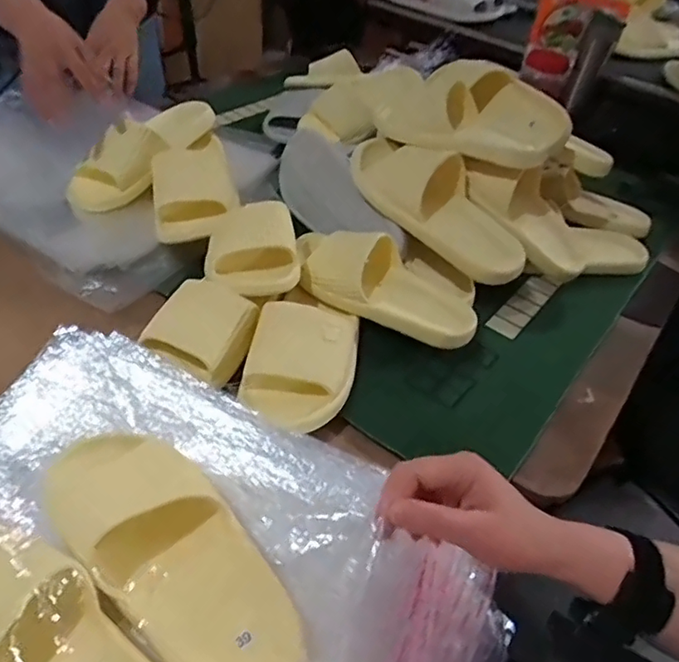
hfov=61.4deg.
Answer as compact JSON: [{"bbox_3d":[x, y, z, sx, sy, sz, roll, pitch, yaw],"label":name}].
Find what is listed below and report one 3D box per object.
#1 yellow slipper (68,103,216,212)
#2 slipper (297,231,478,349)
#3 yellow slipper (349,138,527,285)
[{"bbox_3d":[-0.279,-0.259,0.812,0.107,0.077,0.245,17,45,10],"label":"yellow slipper"},{"bbox_3d":[0.050,-0.060,0.677,0.250,0.064,0.101,23,46,15],"label":"slipper"},{"bbox_3d":[0.122,-0.168,0.724,0.105,0.071,0.277,-32,71,-34],"label":"yellow slipper"}]

